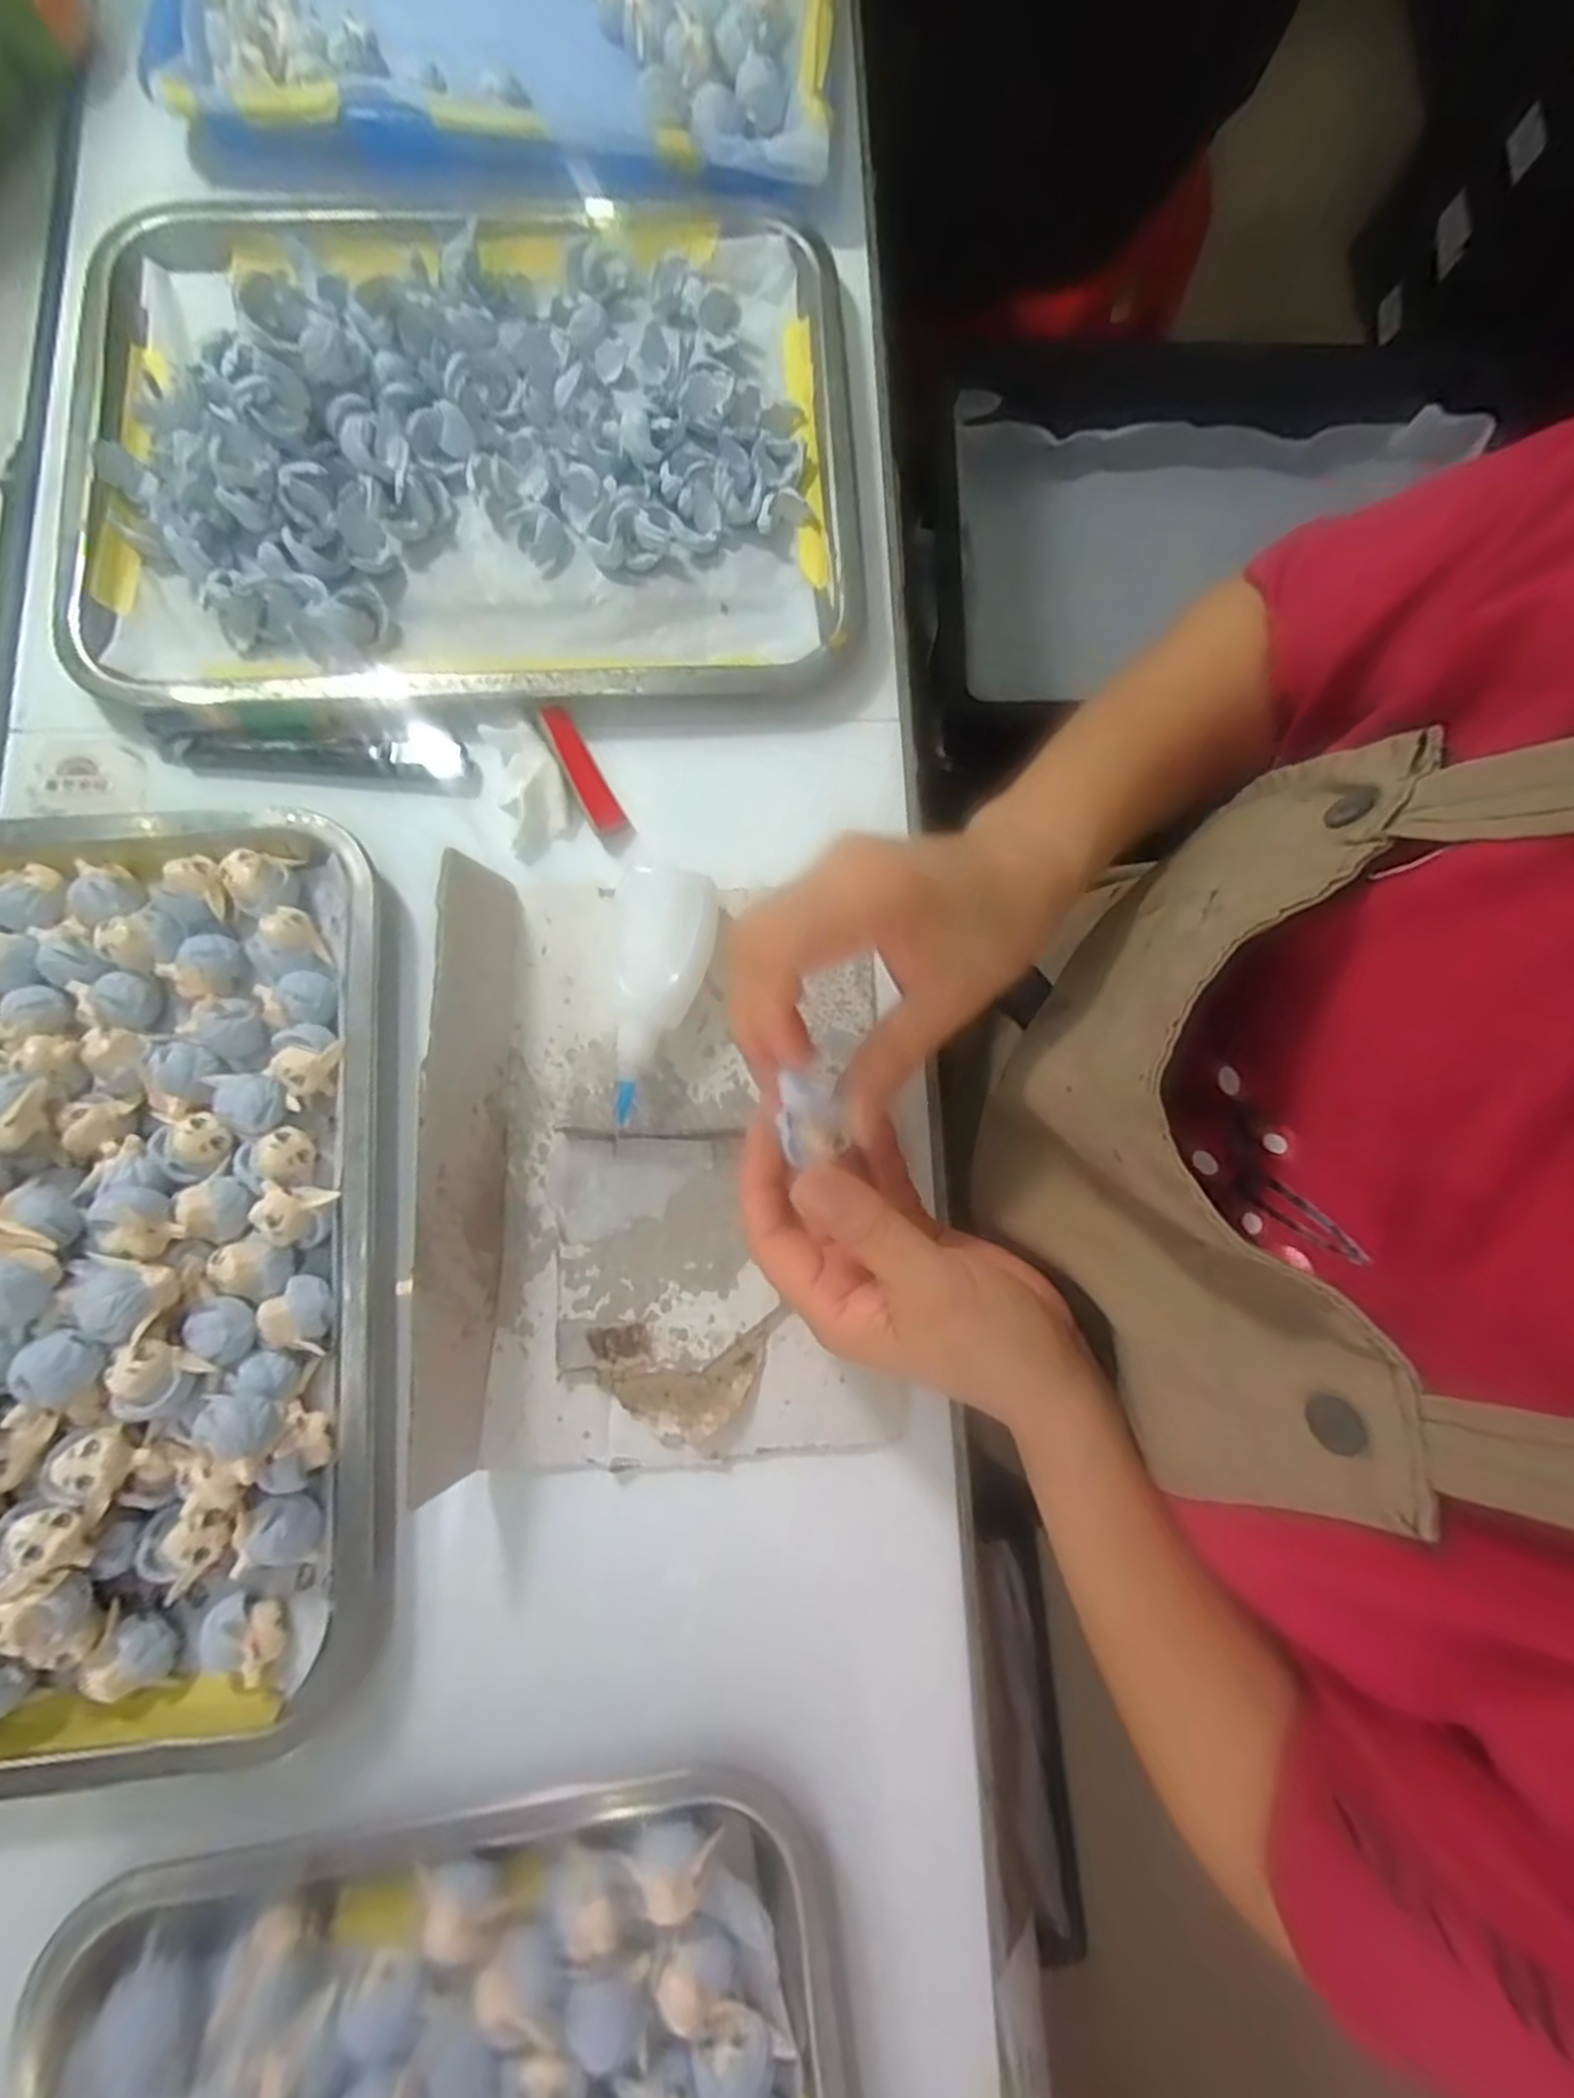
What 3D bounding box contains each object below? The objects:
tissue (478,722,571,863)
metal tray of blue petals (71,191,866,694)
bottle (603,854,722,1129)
[{"bbox_3d":[-0.113,-0.116,0.352,0.029,0.019,0.058,-16,80,-4],"label":"tissue"},{"bbox_3d":[-0.144,-0.283,0.368,0.345,0.043,0.255,-4,80,-1],"label":"metal tray of blue petals"},{"bbox_3d":[-0.056,-0.024,0.334,0.046,0.025,0.101,7,80,1],"label":"bottle"}]

